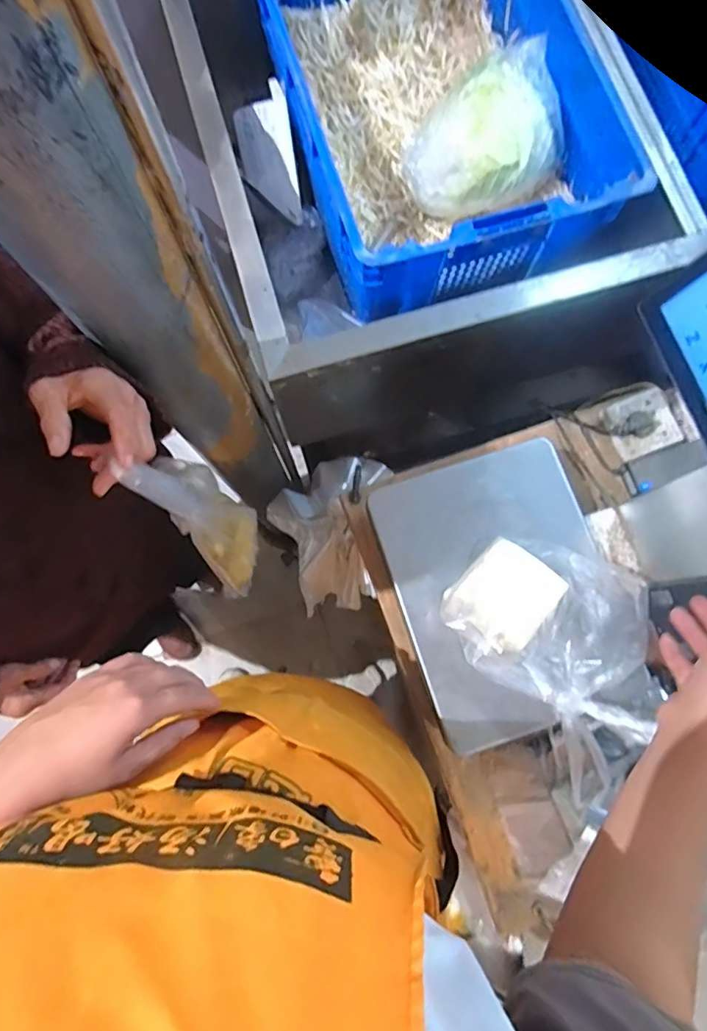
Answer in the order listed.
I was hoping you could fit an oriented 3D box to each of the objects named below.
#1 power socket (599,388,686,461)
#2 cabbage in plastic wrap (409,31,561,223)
[{"bbox_3d":[0.414,-0.130,0.769,0.088,0.031,0.088,-23,79,-4],"label":"power socket"},{"bbox_3d":[0.202,-0.578,0.832,0.207,0.153,0.164,-18,79,-3],"label":"cabbage in plastic wrap"}]

